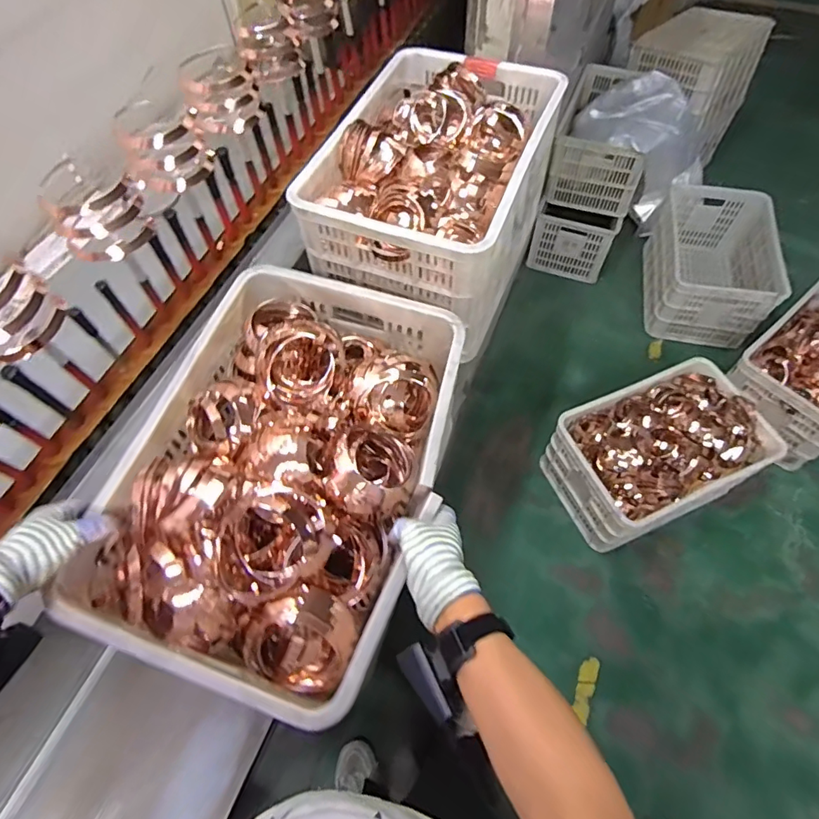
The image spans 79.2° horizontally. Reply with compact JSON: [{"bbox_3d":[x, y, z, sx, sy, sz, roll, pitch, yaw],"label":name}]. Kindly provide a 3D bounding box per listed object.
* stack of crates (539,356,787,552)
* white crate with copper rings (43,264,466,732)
[{"bbox_3d":[0.727,0.123,1.476,0.554,0.284,0.378,-22,63,-10],"label":"stack of crates"},{"bbox_3d":[-0.154,0.059,0.653,0.374,0.115,0.519,16,63,11],"label":"white crate with copper rings"}]

